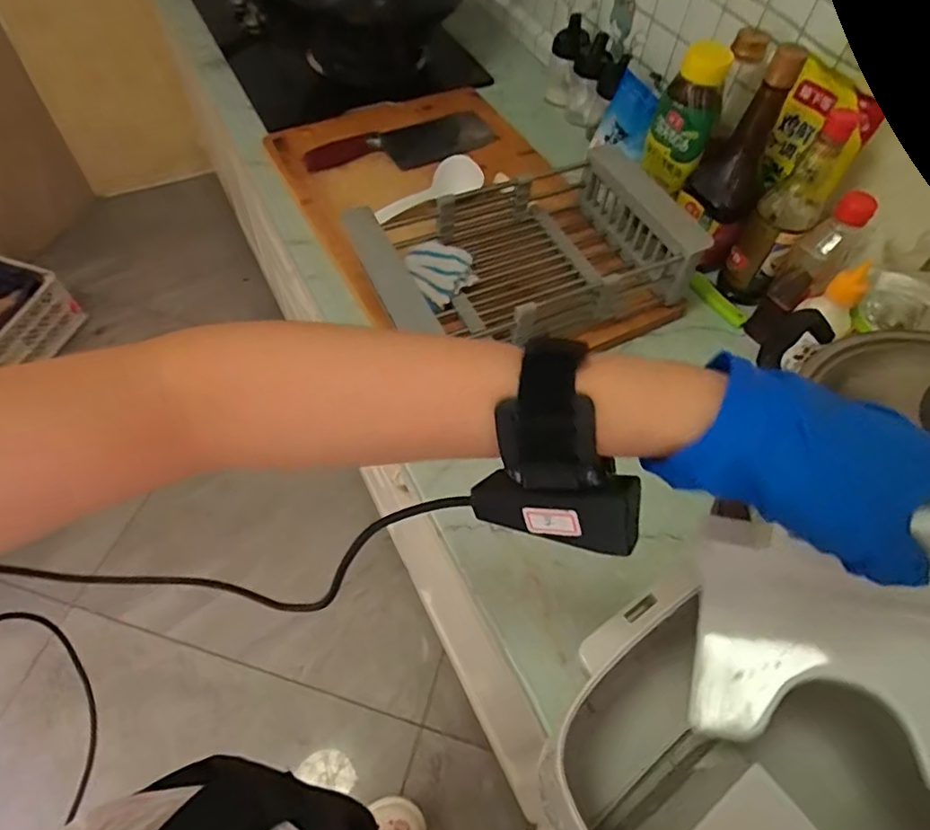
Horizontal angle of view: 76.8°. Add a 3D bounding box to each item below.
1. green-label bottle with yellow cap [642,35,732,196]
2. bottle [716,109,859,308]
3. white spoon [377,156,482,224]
[{"bbox_3d":[0.262,-0.349,0.696,0.071,0.150,0.054,17,56,8],"label":"green-label bottle with yellow cap"},{"bbox_3d":[0.363,-0.221,0.673,0.066,0.232,0.056,30,59,16],"label":"bottle"},{"bbox_3d":[-0.048,-0.302,0.775,0.161,0.025,0.046,-29,62,-21],"label":"white spoon"}]

